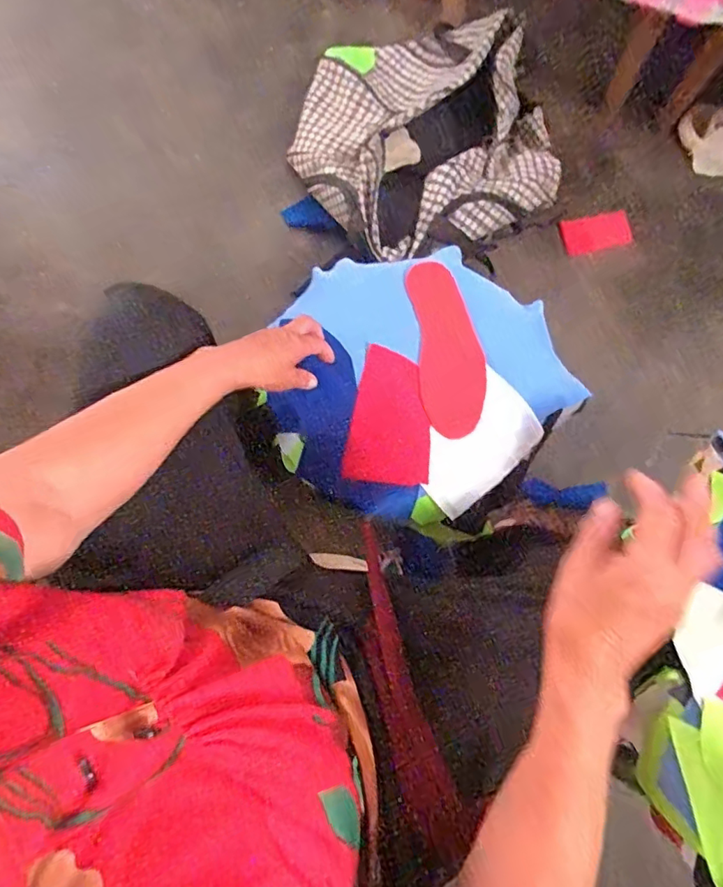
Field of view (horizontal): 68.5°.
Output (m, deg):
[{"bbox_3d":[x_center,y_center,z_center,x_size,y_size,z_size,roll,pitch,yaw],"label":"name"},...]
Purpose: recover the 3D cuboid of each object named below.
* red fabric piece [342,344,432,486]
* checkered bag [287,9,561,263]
[{"bbox_3d":[0.036,-0.031,0.632,0.097,0.024,0.158,7,78,3],"label":"red fabric piece"},{"bbox_3d":[0.112,-0.561,1.029,0.473,0.183,0.460,-11,78,-1],"label":"checkered bag"}]

